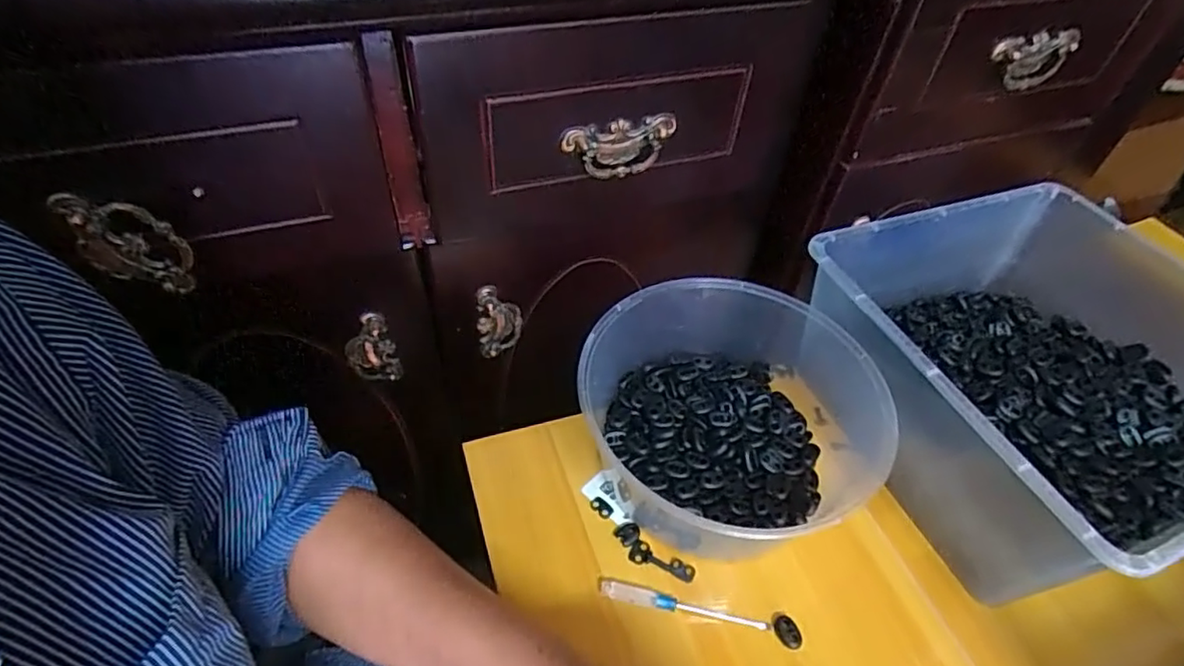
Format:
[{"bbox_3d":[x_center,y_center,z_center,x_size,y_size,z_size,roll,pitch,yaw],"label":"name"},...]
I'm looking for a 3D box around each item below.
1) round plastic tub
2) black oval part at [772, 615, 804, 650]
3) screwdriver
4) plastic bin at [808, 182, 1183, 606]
[{"bbox_3d":[0.118,0.060,0.499,0.229,0.100,0.218,3,48,-3],"label":"round plastic tub"},{"bbox_3d":[0.136,0.208,0.427,0.014,0.008,0.022,-24,54,-24],"label":"black oval part"},{"bbox_3d":[0.065,0.192,0.434,0.120,0.007,0.014,11,48,5],"label":"screwdriver"},{"bbox_3d":[0.364,0.035,0.506,0.304,0.132,0.290,-14,51,-17],"label":"plastic bin"}]

